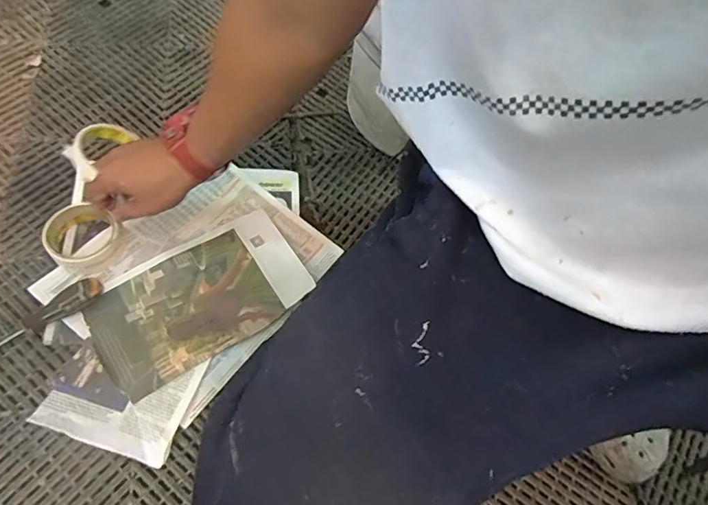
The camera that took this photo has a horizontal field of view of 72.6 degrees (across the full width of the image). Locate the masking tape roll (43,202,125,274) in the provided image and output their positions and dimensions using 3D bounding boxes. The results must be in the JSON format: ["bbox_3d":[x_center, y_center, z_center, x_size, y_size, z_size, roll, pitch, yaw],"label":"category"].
[{"bbox_3d":[-0.360,-0.020,0.643,0.098,0.042,0.084,39,73,11],"label":"masking tape roll"}]

